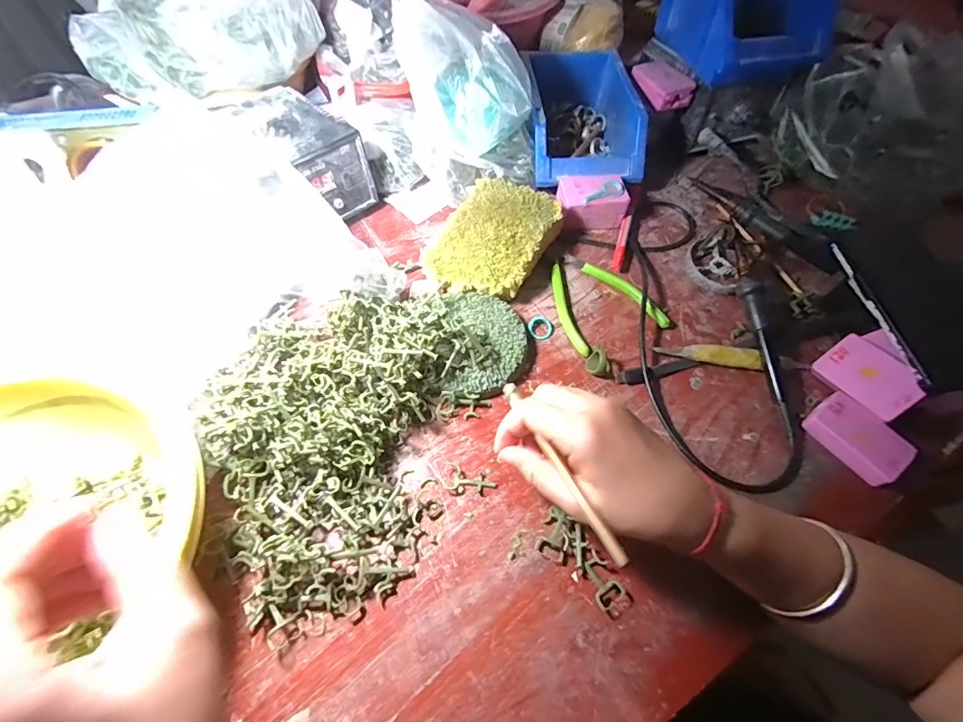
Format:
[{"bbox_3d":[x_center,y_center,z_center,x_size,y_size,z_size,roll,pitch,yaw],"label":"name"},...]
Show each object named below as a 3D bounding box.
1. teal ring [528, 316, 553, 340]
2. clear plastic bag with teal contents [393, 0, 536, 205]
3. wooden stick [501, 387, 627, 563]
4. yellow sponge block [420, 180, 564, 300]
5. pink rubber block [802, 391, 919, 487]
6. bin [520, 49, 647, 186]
[{"bbox_3d":[0.056,-0.032,0.414,0.023,0.006,0.024,1,61,-2],"label":"teal ring"},{"bbox_3d":[-0.011,-0.272,0.430,0.139,0.191,0.092,0,61,-3],"label":"clear plastic bag with teal contents"},{"bbox_3d":[0.047,0.062,0.277,0.009,0.006,0.140,-20,46,-14],"label":"wooden stick"},{"bbox_3d":[0.013,-0.119,0.439,0.094,0.047,0.132,28,63,12],"label":"yellow sponge block"},{"bbox_3d":[0.310,0.063,0.363,0.042,0.021,0.068,-31,67,-18],"label":"pink rubber block"},{"bbox_3d":[0.111,-0.285,0.520,0.118,0.074,0.190,-2,61,-4],"label":"bin"}]

